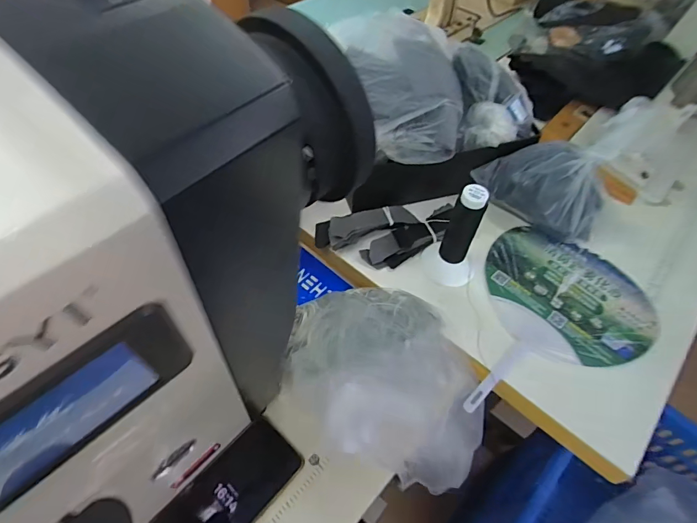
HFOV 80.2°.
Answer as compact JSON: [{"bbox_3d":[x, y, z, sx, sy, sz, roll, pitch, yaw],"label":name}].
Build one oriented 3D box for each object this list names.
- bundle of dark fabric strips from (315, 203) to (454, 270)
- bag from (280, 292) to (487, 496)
[{"bbox_3d":[0.060,-0.043,0.601,0.202,0.023,0.097,-17,56,-12],"label":"bundle of dark fabric strips"},{"bbox_3d":[0.049,0.130,0.482,0.251,0.114,0.199,34,61,22],"label":"bag"}]

